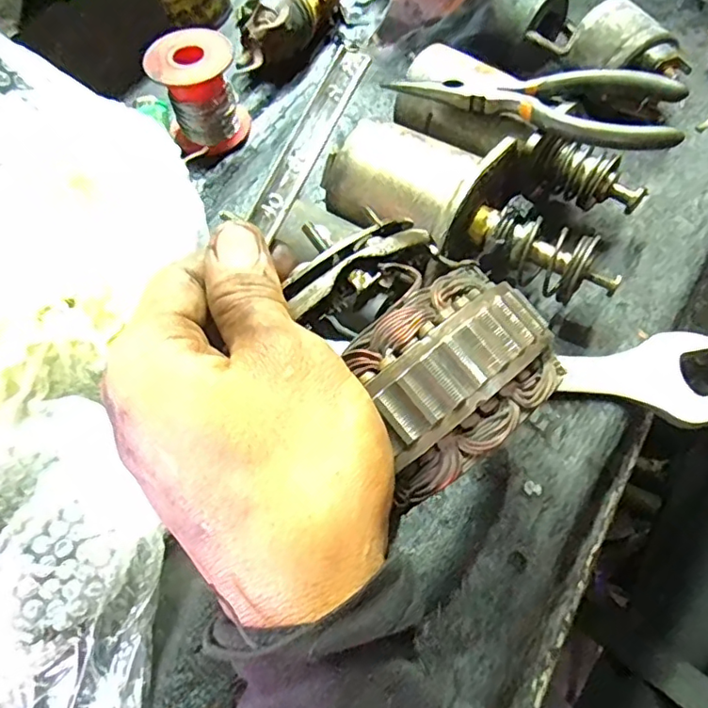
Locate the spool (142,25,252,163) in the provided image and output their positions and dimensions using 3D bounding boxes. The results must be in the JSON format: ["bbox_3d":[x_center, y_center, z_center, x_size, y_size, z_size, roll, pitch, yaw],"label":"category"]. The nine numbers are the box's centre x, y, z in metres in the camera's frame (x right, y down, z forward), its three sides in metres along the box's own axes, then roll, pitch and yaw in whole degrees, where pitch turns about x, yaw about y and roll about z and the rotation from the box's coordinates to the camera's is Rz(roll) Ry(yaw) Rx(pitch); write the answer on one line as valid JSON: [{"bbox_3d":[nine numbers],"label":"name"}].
[{"bbox_3d":[-0.098,-0.168,0.362,0.053,0.053,0.056,-26,61,-10],"label":"spool"}]

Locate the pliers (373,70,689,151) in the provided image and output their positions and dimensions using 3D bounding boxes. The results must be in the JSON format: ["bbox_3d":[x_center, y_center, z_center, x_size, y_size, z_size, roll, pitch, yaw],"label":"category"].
[{"bbox_3d":[0.095,-0.138,0.295,0.142,0.019,0.050,24,65,17],"label":"pliers"}]

